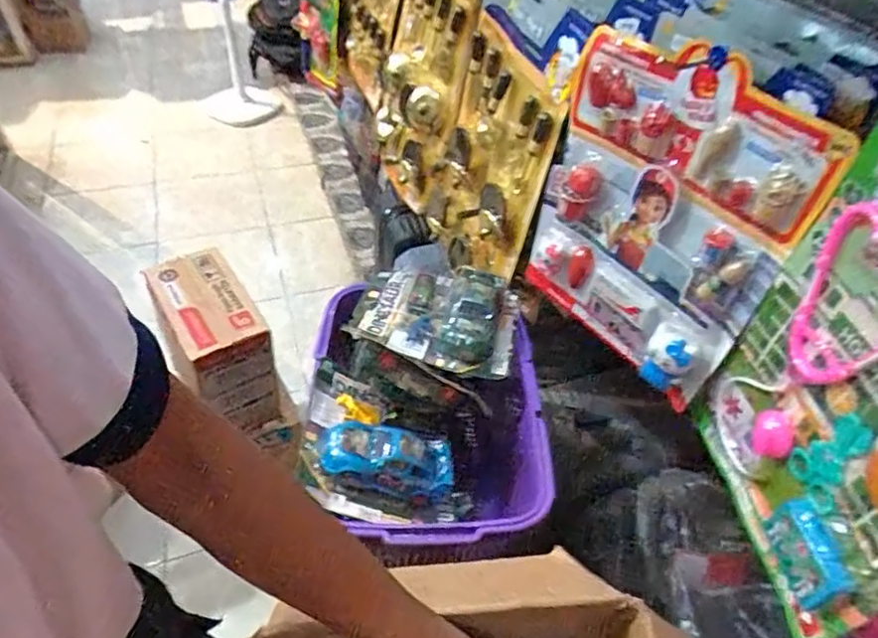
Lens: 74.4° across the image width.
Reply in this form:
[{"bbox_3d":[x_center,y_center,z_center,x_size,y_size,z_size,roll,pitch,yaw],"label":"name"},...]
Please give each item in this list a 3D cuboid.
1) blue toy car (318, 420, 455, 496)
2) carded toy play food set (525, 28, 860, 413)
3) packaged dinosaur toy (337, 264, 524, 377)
[{"bbox_3d":[-0.058,0.159,0.682,0.155,0.036,0.069,13,44,-12],"label":"blue toy car"},{"bbox_3d":[0.237,-0.109,0.676,0.048,0.371,0.304,-21,51,-23],"label":"carded toy play food set"},{"bbox_3d":[-0.006,-0.010,0.816,0.226,0.049,0.185,10,46,6],"label":"packaged dinosaur toy"}]

